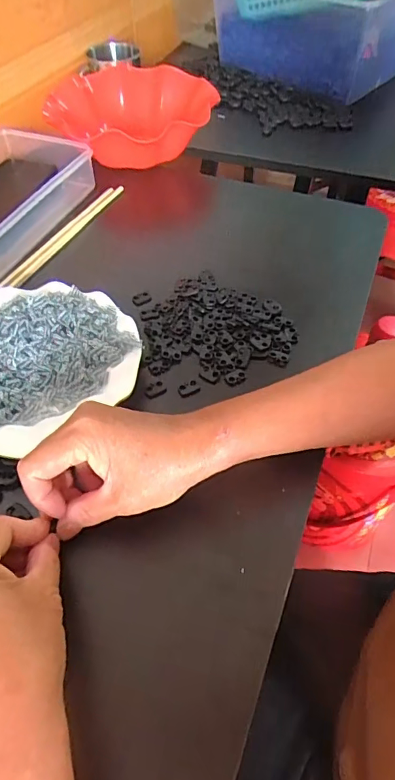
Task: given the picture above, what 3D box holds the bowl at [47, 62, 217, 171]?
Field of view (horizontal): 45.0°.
[{"bbox_3d":[-0.090,-0.389,0.676,0.221,0.070,0.215,0,51,0],"label":"bowl"}]

